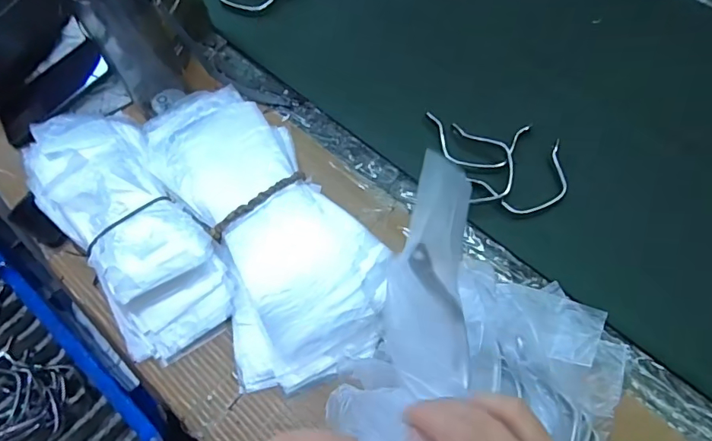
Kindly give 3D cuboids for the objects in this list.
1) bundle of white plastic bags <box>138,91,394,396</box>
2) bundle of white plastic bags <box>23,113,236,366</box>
[{"bbox_3d":[-0.097,-0.009,0.522,0.171,0.047,0.361,-25,67,-9],"label":"bundle of white plastic bags"},{"bbox_3d":[-0.249,0.001,0.516,0.127,0.060,0.299,-35,69,-12],"label":"bundle of white plastic bags"}]

